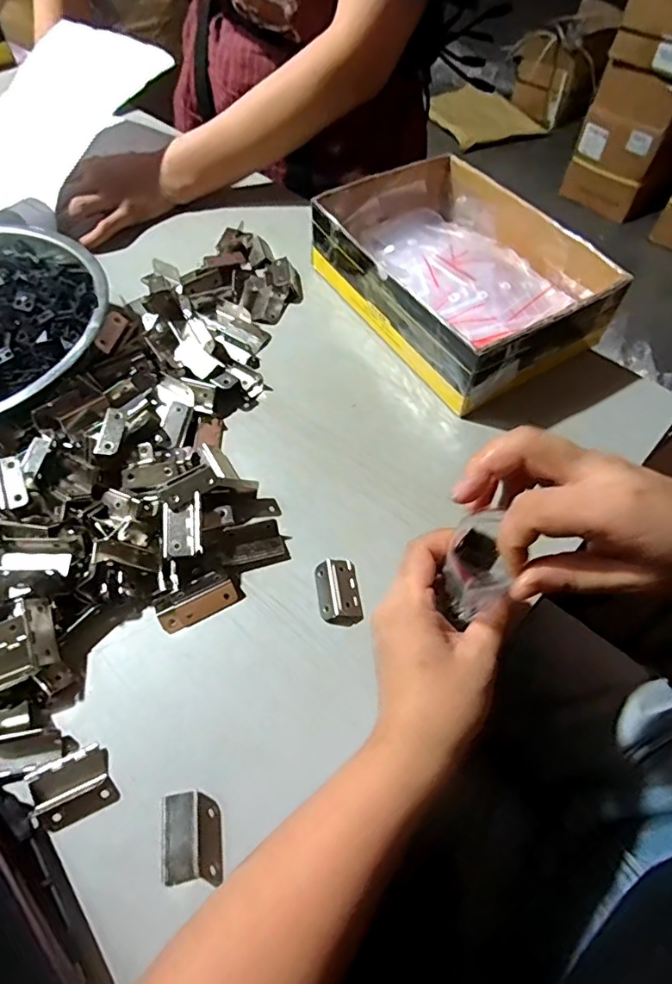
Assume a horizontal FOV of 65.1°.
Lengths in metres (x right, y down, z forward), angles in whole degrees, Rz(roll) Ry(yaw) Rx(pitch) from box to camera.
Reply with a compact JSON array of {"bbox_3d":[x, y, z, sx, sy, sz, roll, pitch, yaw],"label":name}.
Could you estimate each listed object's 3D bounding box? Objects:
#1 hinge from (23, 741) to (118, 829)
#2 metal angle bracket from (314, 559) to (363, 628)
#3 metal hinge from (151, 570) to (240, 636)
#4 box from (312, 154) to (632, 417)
[{"bbox_3d":[-0.151,0.170,0.302,0.043,0.009,0.034,-22,61,-15],"label":"hinge"},{"bbox_3d":[0.002,0.069,0.365,0.028,0.011,0.045,-7,58,-7],"label":"metal angle bracket"},{"bbox_3d":[-0.096,0.074,0.360,0.053,0.014,0.027,-26,63,-17],"label":"metal hinge"},{"bbox_3d":[0.113,-0.211,0.504,0.178,0.071,0.253,-29,63,-19],"label":"box"}]

